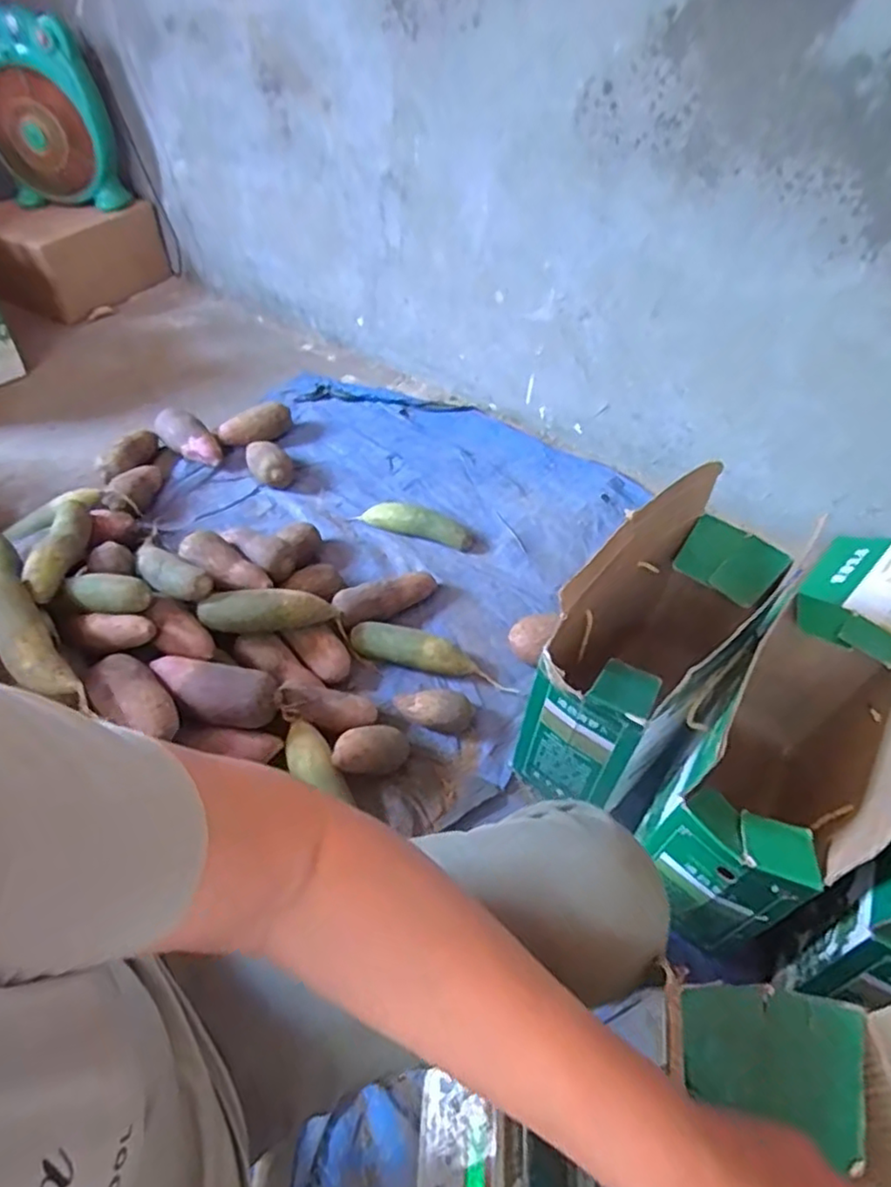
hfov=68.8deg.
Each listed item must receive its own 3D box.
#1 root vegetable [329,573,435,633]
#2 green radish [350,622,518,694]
[{"bbox_3d":[-0.097,-0.001,1.064,0.177,0.048,0.058,-25,55,-25],"label":"root vegetable"},{"bbox_3d":[-0.017,0.091,1.011,0.263,0.053,0.061,11,48,4],"label":"green radish"}]

